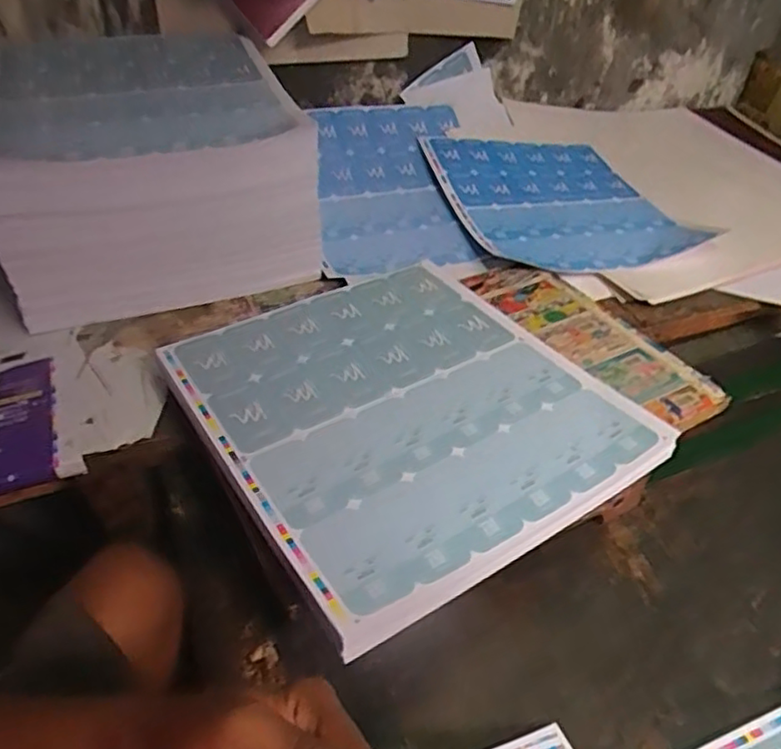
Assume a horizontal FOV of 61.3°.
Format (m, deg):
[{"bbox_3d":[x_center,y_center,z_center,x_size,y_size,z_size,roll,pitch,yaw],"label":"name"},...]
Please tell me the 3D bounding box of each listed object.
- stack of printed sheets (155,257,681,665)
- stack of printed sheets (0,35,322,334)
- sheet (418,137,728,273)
[{"bbox_3d":[0.010,0.030,0.664,0.359,0.042,0.395,-24,48,-24],"label":"stack of printed sheets"},{"bbox_3d":[-0.326,-0.283,0.900,0.364,0.219,0.382,-14,44,-16],"label":"stack of printed sheets"},{"bbox_3d":[0.258,-0.286,1.029,0.323,0.045,0.371,-12,44,-14],"label":"sheet"}]

